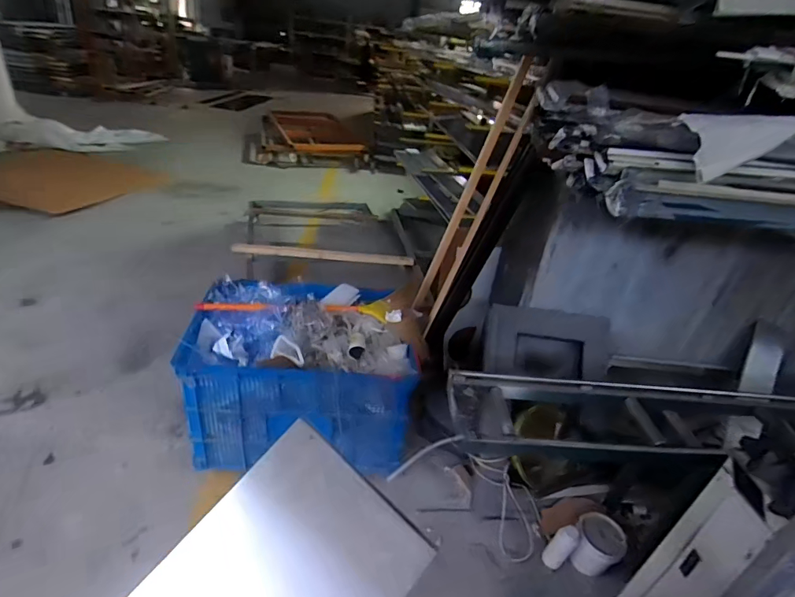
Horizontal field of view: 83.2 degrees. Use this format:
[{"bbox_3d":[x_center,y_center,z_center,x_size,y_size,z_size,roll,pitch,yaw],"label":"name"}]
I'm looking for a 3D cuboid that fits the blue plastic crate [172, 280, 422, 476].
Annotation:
[{"bbox_3d":[-0.359,0.273,1.753,0.793,0.478,0.550,4,30,-7],"label":"blue plastic crate"}]

